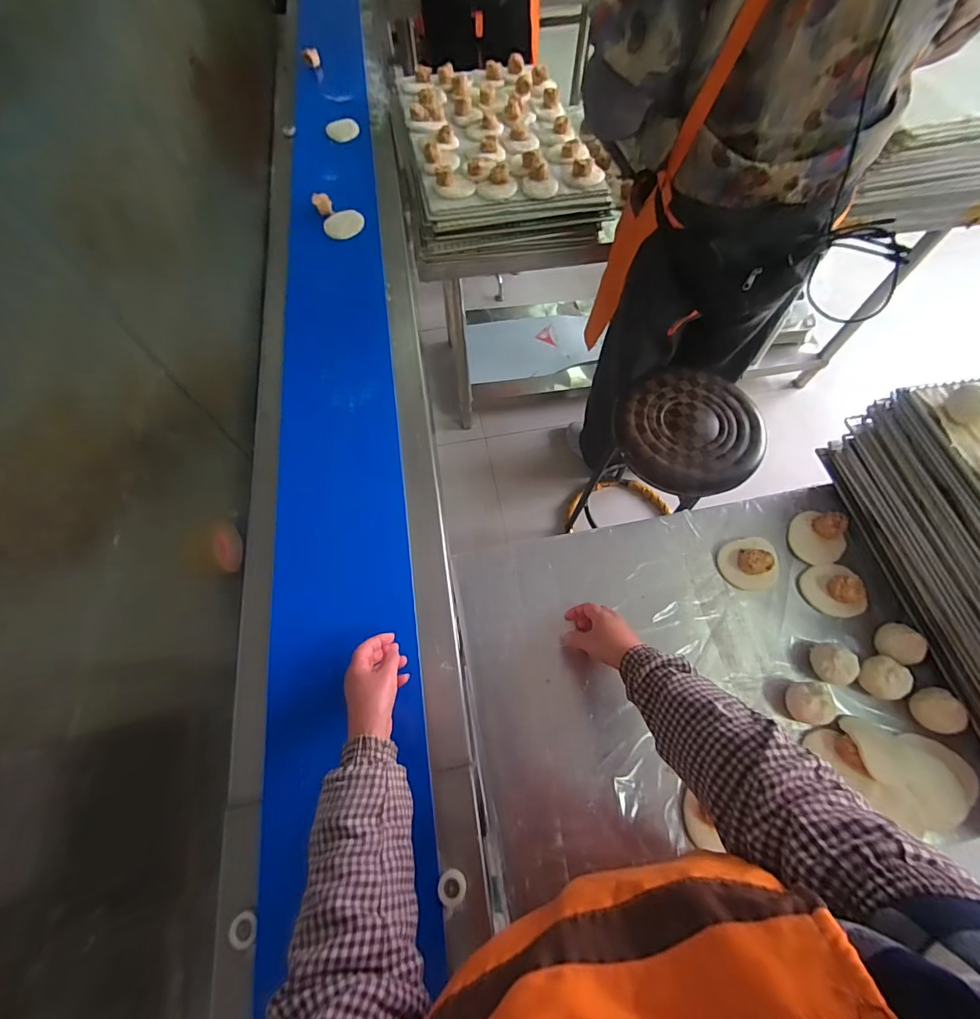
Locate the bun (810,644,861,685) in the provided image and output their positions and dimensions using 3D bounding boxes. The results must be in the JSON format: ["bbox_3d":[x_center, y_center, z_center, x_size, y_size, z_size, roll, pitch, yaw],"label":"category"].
[{"bbox_3d":[0.471,0.213,0.606,0.049,0.050,0.052,5,65,2],"label":"bun"}]

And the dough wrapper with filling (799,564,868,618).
[{"bbox_3d":[0.512,0.119,0.657,0.073,0.039,0.078,0,65,0],"label":"dough wrapper with filling"}]

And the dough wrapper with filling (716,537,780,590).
[{"bbox_3d":[0.395,0.078,0.664,0.083,0.037,0.079,0,65,0],"label":"dough wrapper with filling"}]

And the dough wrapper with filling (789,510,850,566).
[{"bbox_3d":[0.514,0.041,0.688,0.083,0.031,0.080,0,65,0],"label":"dough wrapper with filling"}]

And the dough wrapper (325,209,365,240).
[{"bbox_3d":[-0.322,-0.631,0.978,0.082,0.009,0.076,0,75,-1],"label":"dough wrapper"}]

